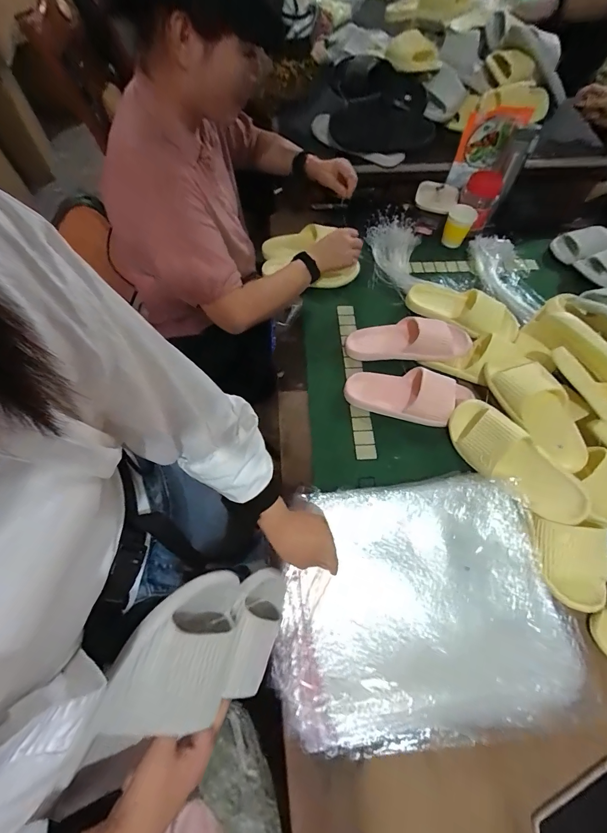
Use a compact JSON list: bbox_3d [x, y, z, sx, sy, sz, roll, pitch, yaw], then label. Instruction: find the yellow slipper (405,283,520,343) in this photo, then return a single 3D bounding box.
[{"bbox_3d":[0.358,-0.241,0.805,0.250,0.057,0.111,33,68,14],"label":"yellow slipper"}]

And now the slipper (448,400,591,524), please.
[{"bbox_3d":[0.367,0.079,0.628,0.255,0.055,0.109,49,113,21],"label":"slipper"}]

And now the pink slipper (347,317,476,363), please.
[{"bbox_3d":[0.226,-0.165,0.773,0.261,0.053,0.106,0,64,0],"label":"pink slipper"}]

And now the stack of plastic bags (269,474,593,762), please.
[{"bbox_3d":[0.172,0.280,0.536,0.417,0.067,0.349,-7,64,-4],"label":"stack of plastic bags"}]

